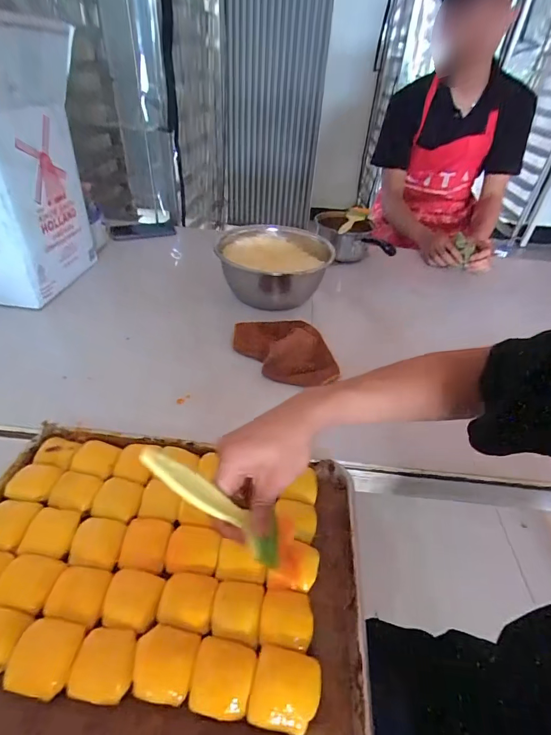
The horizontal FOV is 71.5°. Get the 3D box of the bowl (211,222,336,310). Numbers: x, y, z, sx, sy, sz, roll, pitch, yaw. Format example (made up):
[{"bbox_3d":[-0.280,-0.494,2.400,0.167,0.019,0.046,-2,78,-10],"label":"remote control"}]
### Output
[{"bbox_3d":[-0.004,-0.214,0.859,0.231,0.128,0.237,3,41,-3],"label":"bowl"}]

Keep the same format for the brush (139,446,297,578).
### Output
[{"bbox_3d":[-0.027,0.121,0.310,0.025,0.219,0.041,-26,40,15],"label":"brush"}]

